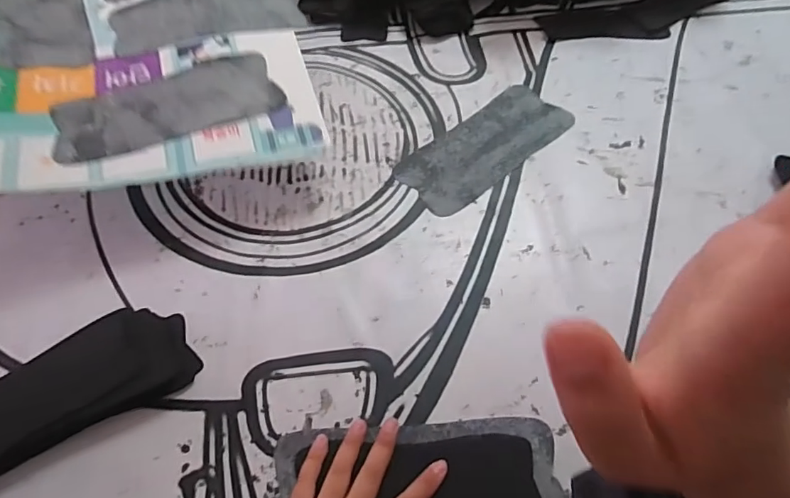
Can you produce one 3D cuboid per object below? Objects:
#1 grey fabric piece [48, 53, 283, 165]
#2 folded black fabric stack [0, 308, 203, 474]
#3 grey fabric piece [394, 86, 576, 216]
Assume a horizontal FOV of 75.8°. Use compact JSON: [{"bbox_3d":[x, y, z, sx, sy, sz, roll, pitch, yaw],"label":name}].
[{"bbox_3d":[-0.238,-0.153,0.540,0.223,0.017,0.093,-24,61,-14],"label":"grey fabric piece"},{"bbox_3d":[-0.323,0.136,0.429,0.292,0.034,0.096,-25,61,-15],"label":"folded black fabric stack"},{"bbox_3d":[0.110,-0.126,0.610,0.229,0.005,0.096,-37,65,-21],"label":"grey fabric piece"}]

